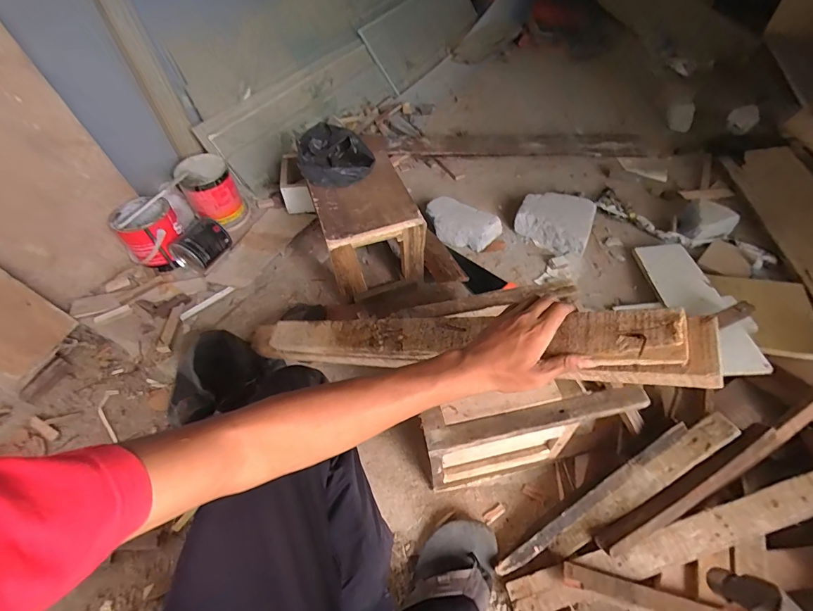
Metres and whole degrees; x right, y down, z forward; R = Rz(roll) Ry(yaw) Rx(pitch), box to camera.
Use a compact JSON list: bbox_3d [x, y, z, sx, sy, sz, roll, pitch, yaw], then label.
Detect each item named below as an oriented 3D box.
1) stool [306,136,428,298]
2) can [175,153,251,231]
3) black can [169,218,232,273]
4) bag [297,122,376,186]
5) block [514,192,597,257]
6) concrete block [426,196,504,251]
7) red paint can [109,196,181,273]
[{"bbox_3d":[-0.096,-0.191,1.002,0.239,0.195,0.244,-20,52,-12],"label":"stool"},{"bbox_3d":[-0.610,-0.361,1.235,0.156,0.157,0.193,-29,55,-19],"label":"can"},{"bbox_3d":[-0.584,-0.172,1.124,0.103,0.100,0.131,14,53,15],"label":"black can"},{"bbox_3d":[-0.182,-0.383,1.005,0.184,0.087,0.196,-15,51,-8],"label":"bag"},{"bbox_3d":[0.426,-0.246,1.132,0.201,0.068,0.190,21,55,20],"label":"block"},{"bbox_3d":[0.153,-0.234,1.153,0.211,0.067,0.129,30,58,25],"label":"concrete block"},{"bbox_3d":[-0.716,-0.202,1.115,0.150,0.147,0.152,-31,55,-20],"label":"red paint can"}]

